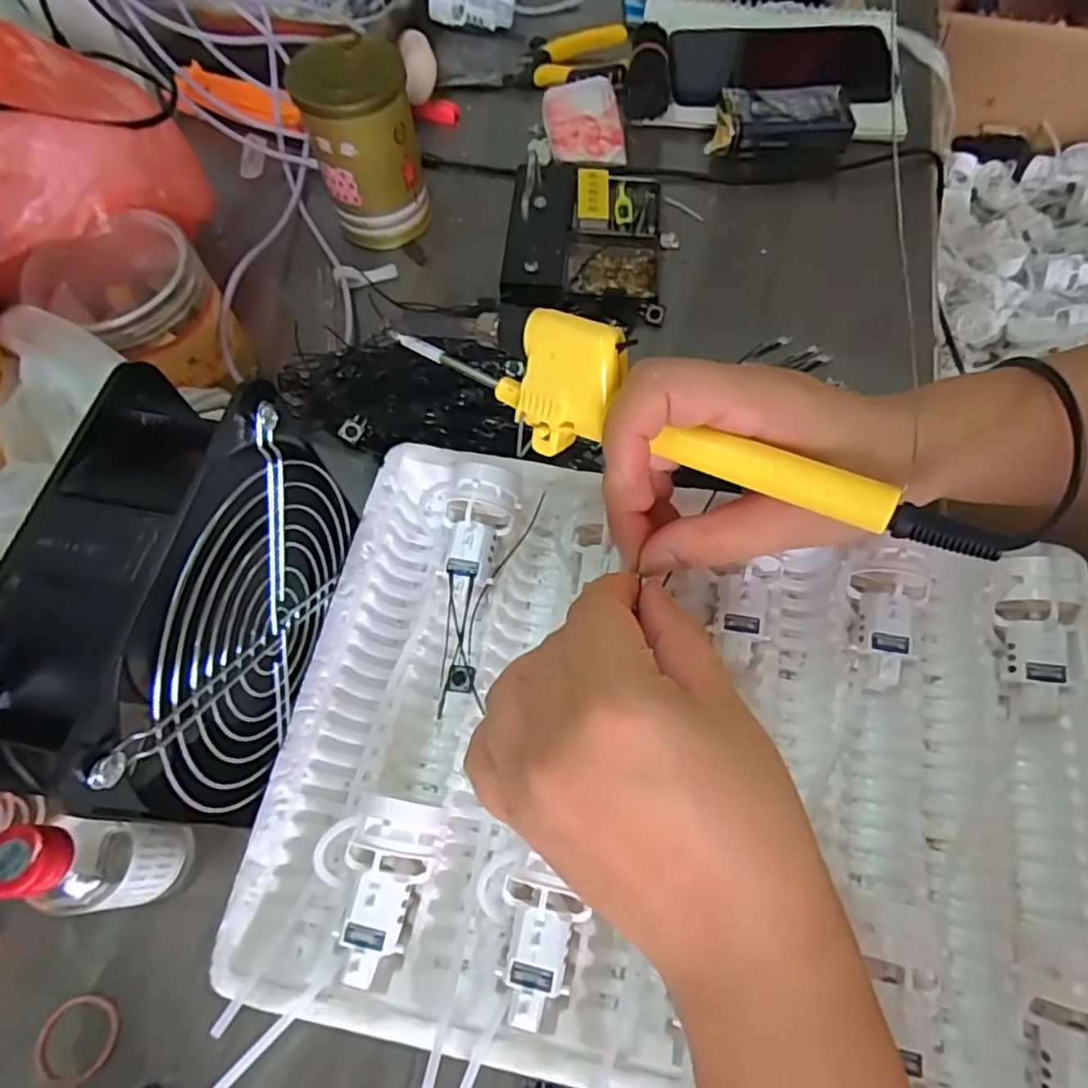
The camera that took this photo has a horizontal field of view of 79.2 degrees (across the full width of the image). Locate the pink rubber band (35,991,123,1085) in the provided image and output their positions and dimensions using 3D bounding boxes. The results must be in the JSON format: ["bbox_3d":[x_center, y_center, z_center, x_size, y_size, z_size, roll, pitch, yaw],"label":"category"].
[{"bbox_3d":[-0.193,0.205,0.274,0.032,0.005,0.031,0,59,0],"label":"pink rubber band"}]

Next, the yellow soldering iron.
[{"bbox_3d":[0.041,-0.046,0.240,0.226,0.037,0.034,23,68,17],"label":"yellow soldering iron"}]

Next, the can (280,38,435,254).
[{"bbox_3d":[-0.112,-0.254,0.420,0.065,0.103,0.061,-8,66,-3],"label":"can"}]

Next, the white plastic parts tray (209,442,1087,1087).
[{"bbox_3d":[0.064,0.089,0.289,0.340,0.052,0.241,10,66,5],"label":"white plastic parts tray"}]

